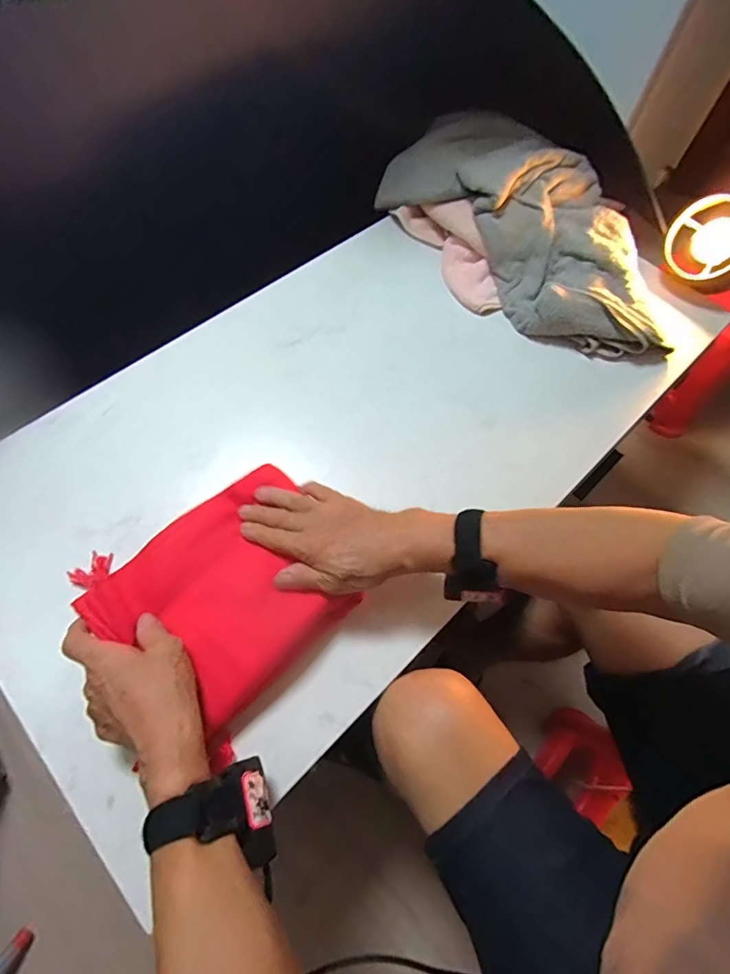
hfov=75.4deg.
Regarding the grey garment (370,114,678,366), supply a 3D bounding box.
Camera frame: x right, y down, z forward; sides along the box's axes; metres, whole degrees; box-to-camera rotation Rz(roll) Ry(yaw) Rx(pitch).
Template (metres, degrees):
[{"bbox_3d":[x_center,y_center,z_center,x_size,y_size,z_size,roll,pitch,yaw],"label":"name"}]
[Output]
[{"bbox_3d":[0.250,-0.365,0.679,0.258,0.098,0.447,-27,69,-15],"label":"grey garment"}]

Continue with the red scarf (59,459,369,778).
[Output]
[{"bbox_3d":[-0.125,0.091,0.456,0.199,0.042,0.215,39,68,15],"label":"red scarf"}]

